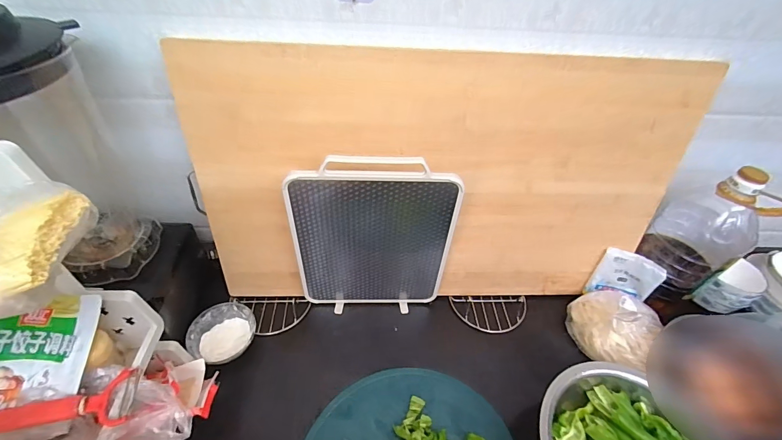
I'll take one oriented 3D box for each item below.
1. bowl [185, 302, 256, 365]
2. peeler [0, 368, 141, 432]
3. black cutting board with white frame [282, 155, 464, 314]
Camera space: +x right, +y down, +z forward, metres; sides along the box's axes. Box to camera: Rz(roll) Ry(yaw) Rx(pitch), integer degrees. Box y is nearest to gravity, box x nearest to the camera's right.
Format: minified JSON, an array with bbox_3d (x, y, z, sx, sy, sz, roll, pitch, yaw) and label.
[{"bbox_3d":[-0.326,0.227,0.686,0.113,0.057,0.115,3,49,-4],"label":"bowl"},{"bbox_3d":[-0.392,0.218,0.416,0.163,0.022,0.059,-1,49,-8],"label":"peeler"},{"bbox_3d":[-0.031,0.048,0.652,0.282,0.383,0.019,0,46,-4],"label":"black cutting board with white frame"}]

